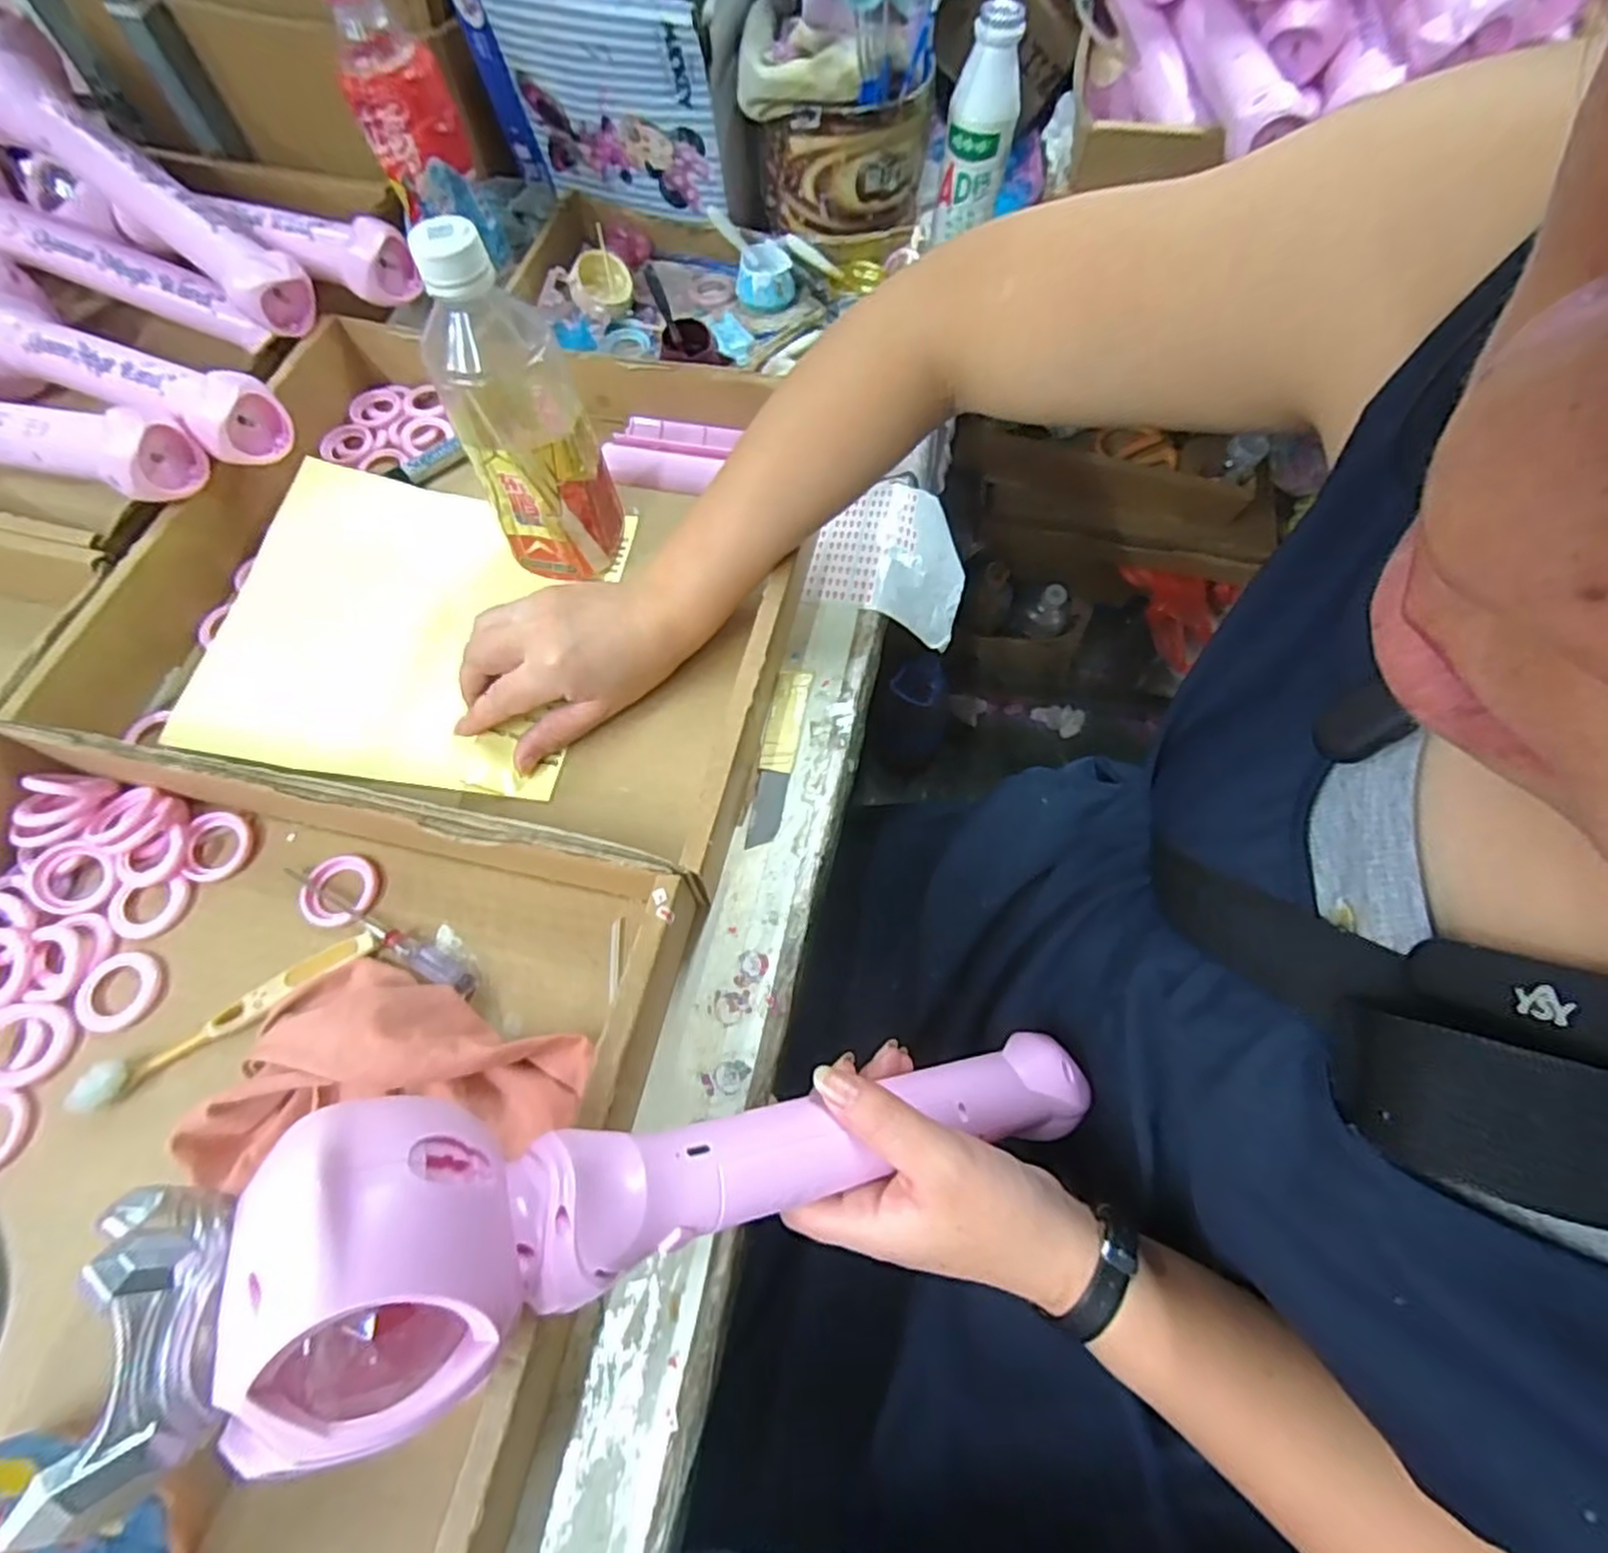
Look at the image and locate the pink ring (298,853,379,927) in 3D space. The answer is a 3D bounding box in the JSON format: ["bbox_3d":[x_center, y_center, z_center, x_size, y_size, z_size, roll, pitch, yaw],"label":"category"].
[{"bbox_3d":[-0.241,0.059,0.371,0.038,0.006,0.038,0,65,0],"label":"pink ring"}]

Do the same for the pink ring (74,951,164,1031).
[{"bbox_3d":[-0.336,0.105,0.351,0.037,0.004,0.037,0,65,0],"label":"pink ring"}]

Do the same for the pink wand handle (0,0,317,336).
[{"bbox_3d":[-0.474,-0.416,0.483,0.337,0.060,0.084,37,70,0],"label":"pink wand handle"}]

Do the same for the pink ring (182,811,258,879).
[{"bbox_3d":[-0.311,0.035,0.379,0.032,0.007,0.037,-15,66,-7],"label":"pink ring"}]

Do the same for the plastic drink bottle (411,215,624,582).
[{"bbox_3d":[-0.152,-0.196,0.390,0.069,0.181,0.072,-18,66,-9],"label":"plastic drink bottle"}]

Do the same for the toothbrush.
[{"bbox_3d":[-0.271,0.113,0.339,0.132,0.015,0.021,-28,68,-13],"label":"toothbrush"}]

